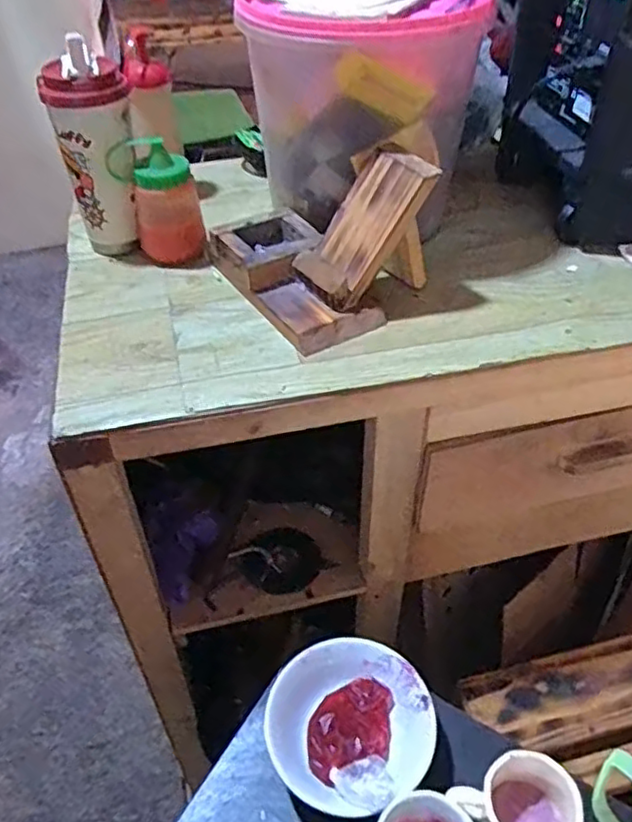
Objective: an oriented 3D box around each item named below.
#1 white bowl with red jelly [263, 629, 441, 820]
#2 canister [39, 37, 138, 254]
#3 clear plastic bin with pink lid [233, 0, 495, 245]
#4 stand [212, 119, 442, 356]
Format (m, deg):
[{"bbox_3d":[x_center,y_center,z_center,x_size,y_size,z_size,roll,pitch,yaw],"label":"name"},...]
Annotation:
[{"bbox_3d":[0.034,0.303,0.631,0.152,0.066,0.148,-2,44,2],"label":"white bowl with red jelly"},{"bbox_3d":[-0.232,-0.278,0.712,0.080,0.207,0.080,-14,45,-11],"label":"canister"},{"bbox_3d":[0.052,-0.329,0.727,0.239,0.236,0.211,-20,47,-16],"label":"clear plastic bin with pink lid"},{"bbox_3d":[0.024,-0.192,0.667,0.208,0.127,0.193,-24,48,-20],"label":"stand"}]

